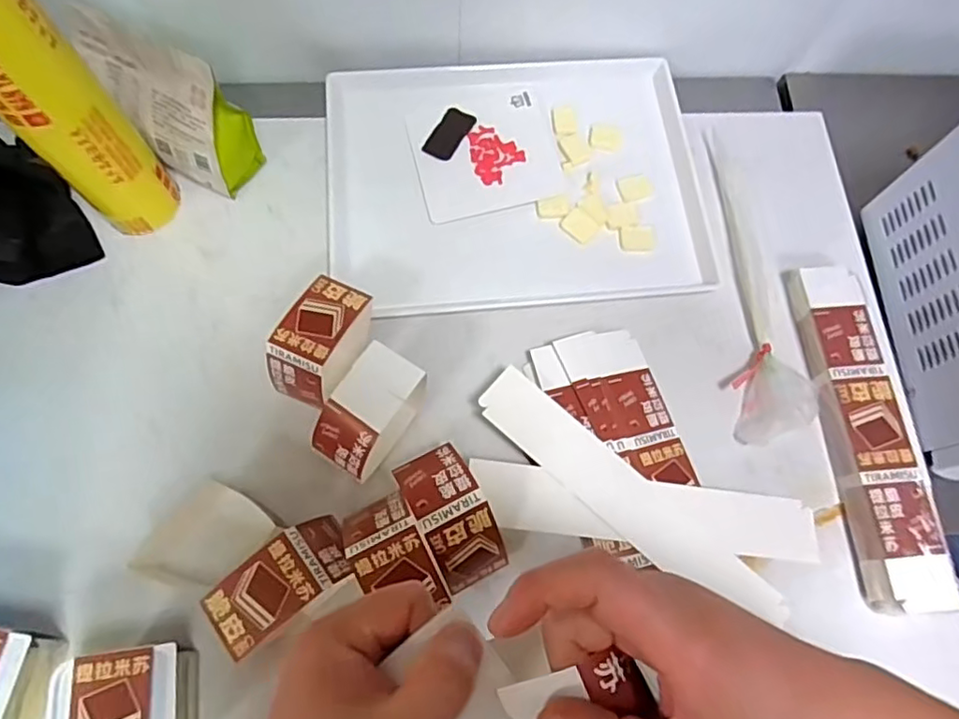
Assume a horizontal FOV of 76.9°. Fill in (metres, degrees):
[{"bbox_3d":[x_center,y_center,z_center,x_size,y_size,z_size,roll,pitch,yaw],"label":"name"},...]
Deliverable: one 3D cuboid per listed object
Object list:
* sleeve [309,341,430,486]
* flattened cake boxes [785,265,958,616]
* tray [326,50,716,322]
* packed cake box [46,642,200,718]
[{"bbox_3d":[-0.107,0.051,0.586,0.059,0.076,0.109,32,75,7],"label":"sleeve"},{"bbox_3d":[0.392,0.066,0.610,0.076,0.039,0.348,-4,73,-3],"label":"flattened cake boxes"},{"bbox_3d":[0.038,-0.217,0.714,0.426,0.018,0.331,-5,73,-4],"label":"tray"},{"bbox_3d":[-0.281,0.283,0.490,0.094,0.077,0.092,-8,74,-5],"label":"packed cake box"}]

